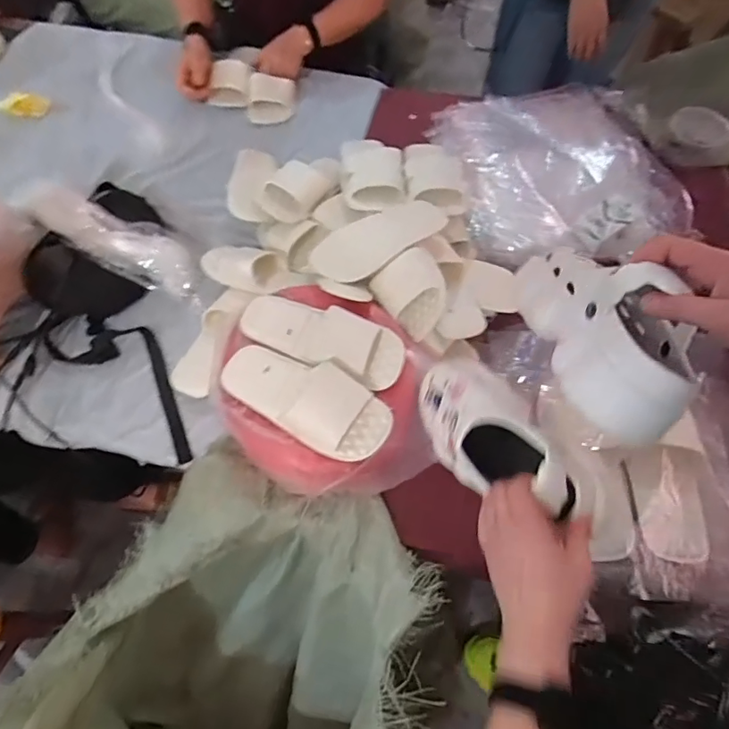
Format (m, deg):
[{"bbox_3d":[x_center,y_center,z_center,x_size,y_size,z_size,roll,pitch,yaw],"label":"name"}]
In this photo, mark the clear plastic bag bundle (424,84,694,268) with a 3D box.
[{"bbox_3d":[0.388,-0.389,1.025,0.435,0.059,0.484,-6,63,-4],"label":"clear plastic bag bundle"}]

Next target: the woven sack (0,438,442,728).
[{"bbox_3d":[-0.195,0.500,0.840,0.513,0.522,0.537,18,64,8],"label":"woven sack"}]

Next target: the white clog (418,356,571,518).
[{"bbox_3d":[0.143,0.077,0.565,0.104,0.086,0.227,-21,30,-11],"label":"white clog"}]

